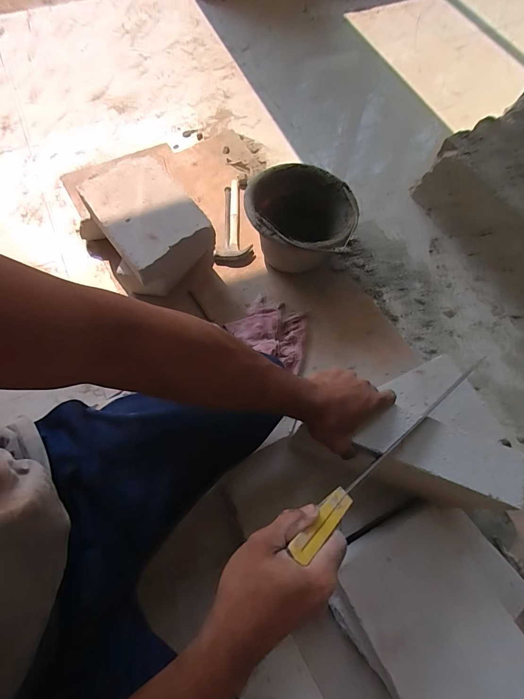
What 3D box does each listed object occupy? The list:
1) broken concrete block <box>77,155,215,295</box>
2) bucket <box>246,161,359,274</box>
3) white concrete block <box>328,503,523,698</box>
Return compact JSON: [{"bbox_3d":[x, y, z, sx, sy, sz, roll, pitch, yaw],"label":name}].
[{"bbox_3d":[-0.271,-0.294,0.839,0.200,0.153,0.300,-35,72,-15],"label":"broken concrete block"},{"bbox_3d":[0.086,-0.297,0.843,0.246,0.172,0.225,1,67,-1],"label":"bucket"},{"bbox_3d":[0.258,0.419,0.522,0.215,0.088,0.301,-27,70,-13],"label":"white concrete block"}]

